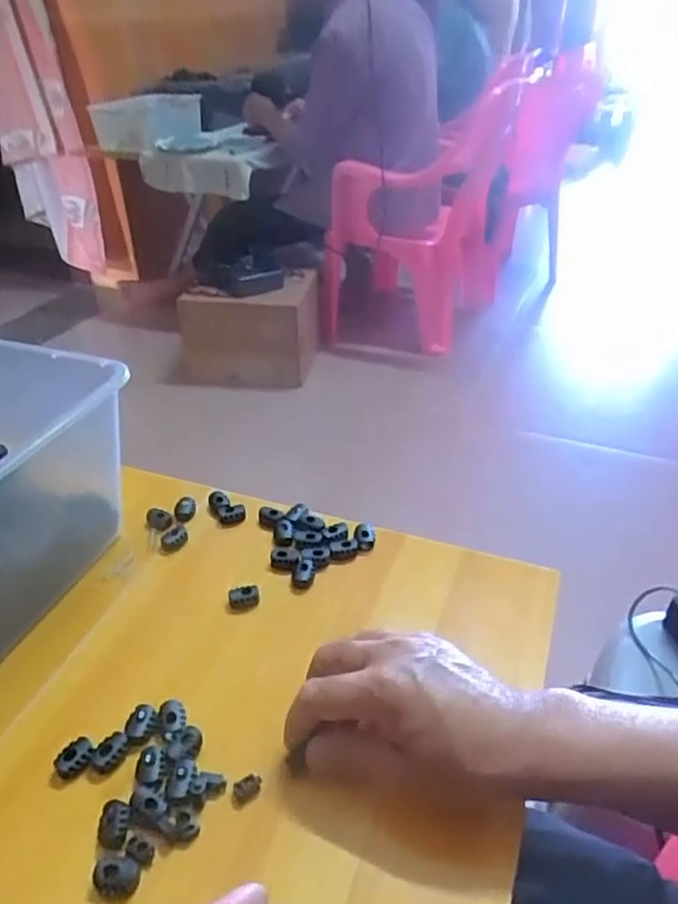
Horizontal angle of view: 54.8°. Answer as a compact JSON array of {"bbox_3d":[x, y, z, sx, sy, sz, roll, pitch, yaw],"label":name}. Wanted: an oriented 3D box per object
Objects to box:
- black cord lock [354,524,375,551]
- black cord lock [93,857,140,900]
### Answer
[{"bbox_3d":[0.020,0.067,0.523,0.017,0.010,0.023,1,35,3],"label":"black cord lock"},{"bbox_3d":[-0.112,0.212,0.328,0.023,0.006,0.017,3,35,5],"label":"black cord lock"}]

